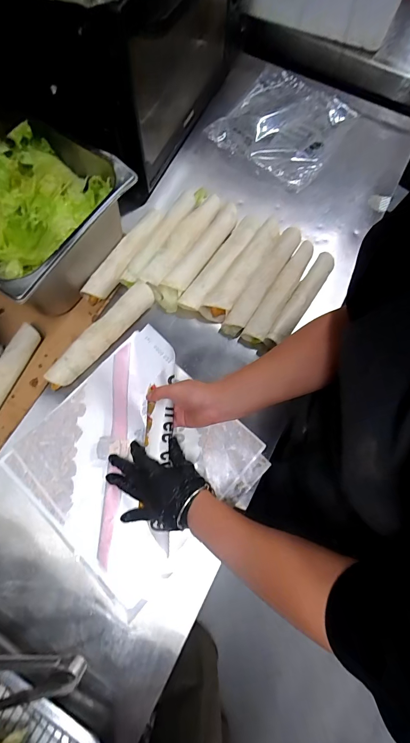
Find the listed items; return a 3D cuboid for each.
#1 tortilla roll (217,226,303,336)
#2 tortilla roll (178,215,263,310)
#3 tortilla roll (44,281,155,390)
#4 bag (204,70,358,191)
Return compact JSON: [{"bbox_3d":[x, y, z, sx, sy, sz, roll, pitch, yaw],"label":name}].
[{"bbox_3d":[0.101,-0.156,0.596,0.041,0.040,0.228,31,75,7],"label":"tortilla roll"},{"bbox_3d":[0.034,-0.199,0.620,0.040,0.030,0.225,33,75,7],"label":"tortilla roll"},{"bbox_3d":[-0.172,-0.064,0.567,0.045,0.032,0.223,41,76,9],"label":"tortilla roll"},{"bbox_3d":[0.172,-0.529,0.726,0.227,0.019,0.270,33,75,7],"label":"bag"}]

